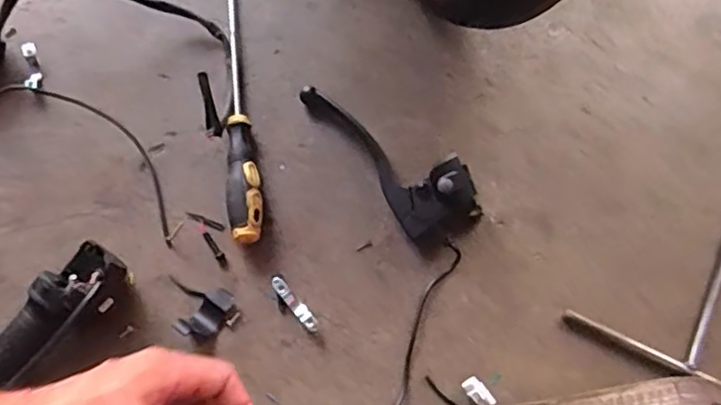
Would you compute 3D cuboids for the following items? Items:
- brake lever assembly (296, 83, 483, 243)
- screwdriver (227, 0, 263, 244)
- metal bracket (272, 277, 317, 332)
[{"bbox_3d":[0.024,-0.049,0.511,0.061,0.057,0.172,-34,73,-11],"label":"brake lever assembly"},{"bbox_3d":[-0.112,-0.125,0.555,0.026,0.031,0.335,-8,70,-2],"label":"screwdriver"},{"bbox_3d":[-0.051,0.079,0.488,0.011,0.012,0.050,-41,74,-13],"label":"metal bracket"}]

